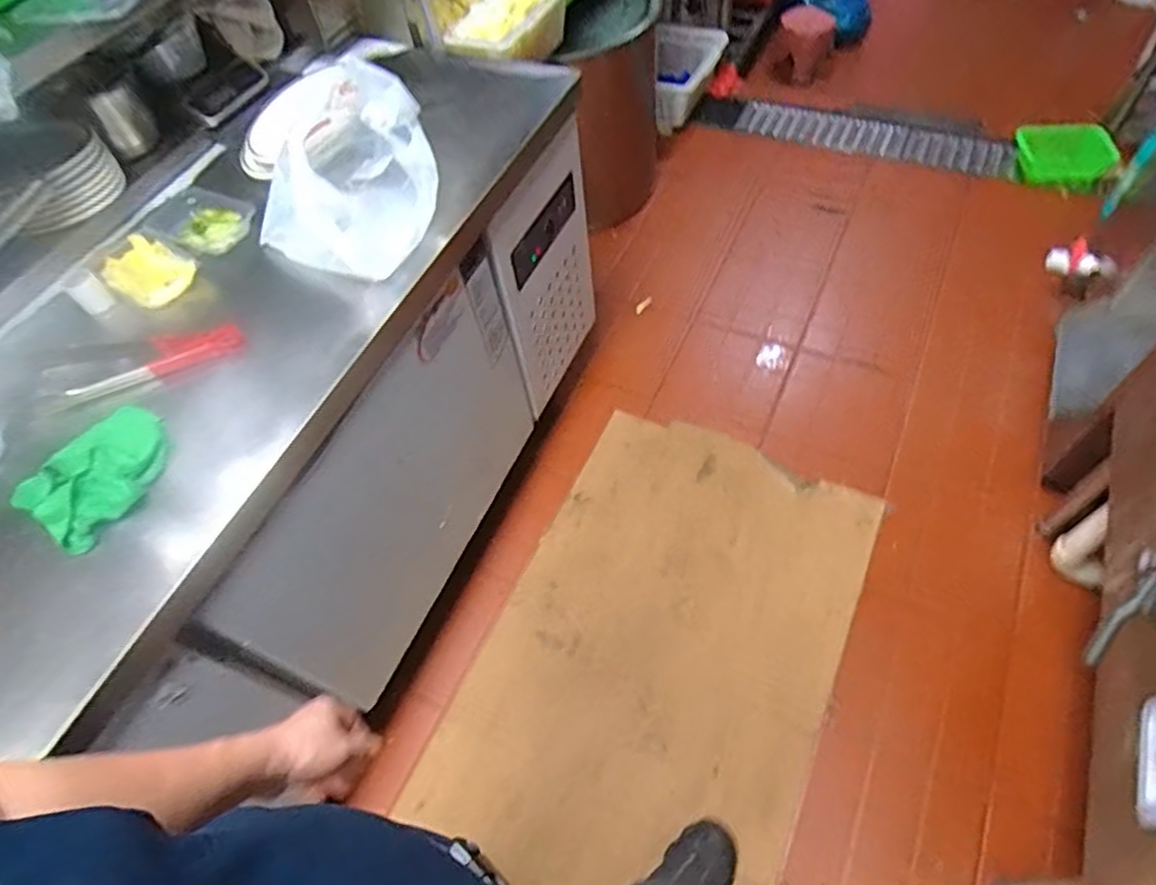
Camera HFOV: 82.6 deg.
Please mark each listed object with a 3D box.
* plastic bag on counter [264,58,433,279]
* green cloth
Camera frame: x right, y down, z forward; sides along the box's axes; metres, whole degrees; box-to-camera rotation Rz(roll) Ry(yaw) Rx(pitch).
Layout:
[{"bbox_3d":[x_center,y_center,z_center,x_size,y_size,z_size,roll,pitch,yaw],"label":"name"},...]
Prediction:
[{"bbox_3d":[-0.336,-0.381,0.925,0.245,0.184,0.215,26,64,20],"label":"plastic bag on counter"},{"bbox_3d":[-0.556,0.035,0.769,0.145,0.035,0.163,27,65,21],"label":"green cloth"}]

